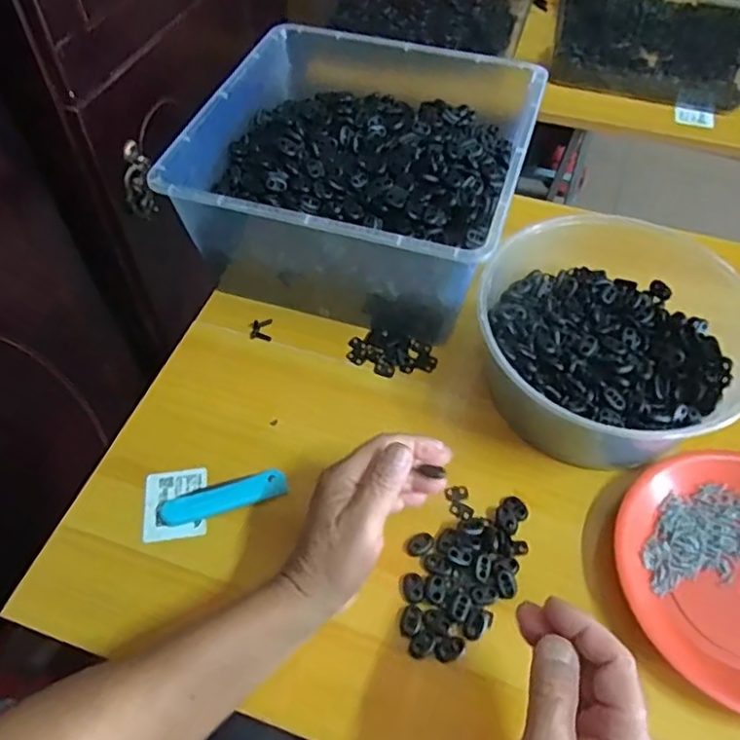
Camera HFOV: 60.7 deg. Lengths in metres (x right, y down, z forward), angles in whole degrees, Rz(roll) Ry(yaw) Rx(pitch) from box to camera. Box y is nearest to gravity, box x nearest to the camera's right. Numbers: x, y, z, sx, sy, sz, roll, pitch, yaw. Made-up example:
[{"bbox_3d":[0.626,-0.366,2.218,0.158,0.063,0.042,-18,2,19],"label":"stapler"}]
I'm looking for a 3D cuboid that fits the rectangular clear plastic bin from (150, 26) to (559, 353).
[{"bbox_3d":[-0.009,-0.188,0.635,0.299,0.140,0.312,15,55,9],"label":"rectangular clear plastic bin"}]

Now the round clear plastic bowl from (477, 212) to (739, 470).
[{"bbox_3d":[0.206,-0.024,0.552,0.209,0.102,0.205,1,54,-1],"label":"round clear plastic bowl"}]

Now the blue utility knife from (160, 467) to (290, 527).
[{"bbox_3d":[-0.117,0.102,0.508,0.099,0.011,0.025,-13,56,-11],"label":"blue utility knife"}]

